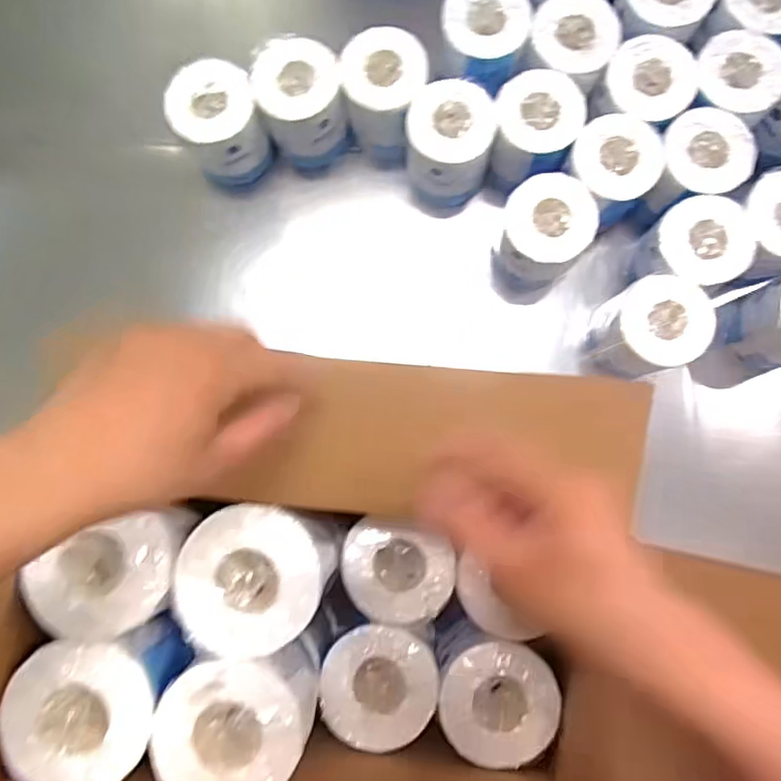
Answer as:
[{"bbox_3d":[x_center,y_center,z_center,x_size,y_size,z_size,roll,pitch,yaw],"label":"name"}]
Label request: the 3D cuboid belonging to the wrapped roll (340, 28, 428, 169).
[{"bbox_3d":[-0.008,-0.344,0.707,0.096,0.132,0.101,0,84,0],"label":"wrapped roll"}]

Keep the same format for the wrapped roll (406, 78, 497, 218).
[{"bbox_3d":[0.067,-0.285,0.701,0.095,0.135,0.101,0,84,0],"label":"wrapped roll"}]

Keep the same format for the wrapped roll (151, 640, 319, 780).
[{"bbox_3d":[-0.104,0.225,0.418,0.093,0.099,0.095,0,84,0],"label":"wrapped roll"}]

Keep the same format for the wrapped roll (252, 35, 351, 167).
[{"bbox_3d":[-0.104,-0.339,0.702,0.093,0.112,0.098,0,84,0],"label":"wrapped roll"}]

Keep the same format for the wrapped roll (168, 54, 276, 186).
[{"bbox_3d":[-0.199,-0.316,0.695,0.090,0.115,0.099,0,84,0],"label":"wrapped roll"}]

